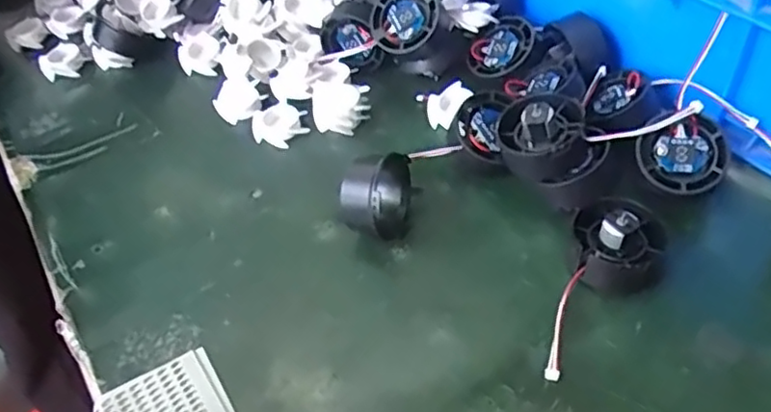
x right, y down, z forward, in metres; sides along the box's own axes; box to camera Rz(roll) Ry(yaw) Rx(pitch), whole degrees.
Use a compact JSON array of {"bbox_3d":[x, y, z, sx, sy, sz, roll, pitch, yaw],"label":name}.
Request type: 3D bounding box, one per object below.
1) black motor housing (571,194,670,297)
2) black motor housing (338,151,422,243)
[{"bbox_3d":[0.136,0.020,0.382,0.052,0.035,0.054,19,53,23],"label":"black motor housing"},{"bbox_3d":[-0.004,-0.009,0.409,0.033,0.060,0.058,18,53,22],"label":"black motor housing"}]

